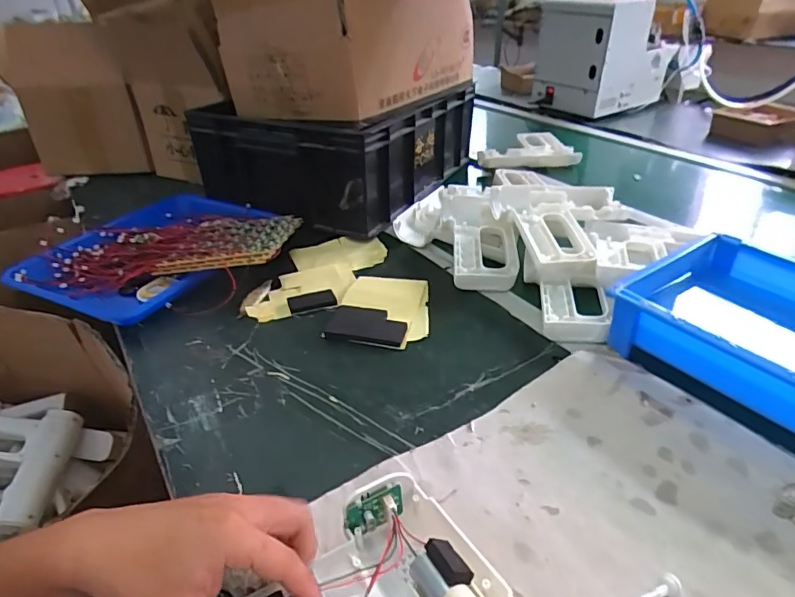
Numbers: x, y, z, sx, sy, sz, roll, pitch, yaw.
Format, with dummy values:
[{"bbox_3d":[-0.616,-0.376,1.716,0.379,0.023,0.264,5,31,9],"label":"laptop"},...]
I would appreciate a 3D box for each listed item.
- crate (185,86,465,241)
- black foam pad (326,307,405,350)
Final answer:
[{"bbox_3d":[-0.094,-0.304,0.977,0.360,0.167,0.455,15,37,25],"label":"crate"},{"bbox_3d":[-0.036,0.032,0.613,0.098,0.006,0.063,6,33,13],"label":"black foam pad"}]

